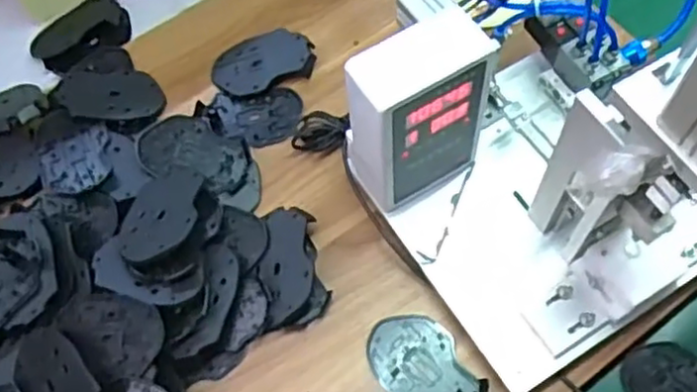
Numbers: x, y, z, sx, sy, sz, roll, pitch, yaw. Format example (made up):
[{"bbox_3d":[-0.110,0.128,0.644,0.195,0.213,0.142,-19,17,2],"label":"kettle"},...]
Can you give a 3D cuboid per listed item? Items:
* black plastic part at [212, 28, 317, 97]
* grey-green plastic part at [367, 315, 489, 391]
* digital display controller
[{"bbox_3d":[-0.096,-0.148,0.786,0.113,0.028,0.071,-12,65,-3],"label":"black plastic part"},{"bbox_3d":[0.069,0.158,0.630,0.074,0.009,0.115,-32,67,-12],"label":"grey-green plastic part"},{"bbox_3d":[0.059,-0.069,0.614,0.111,0.176,0.071,-29,67,-11],"label":"digital display controller"}]

